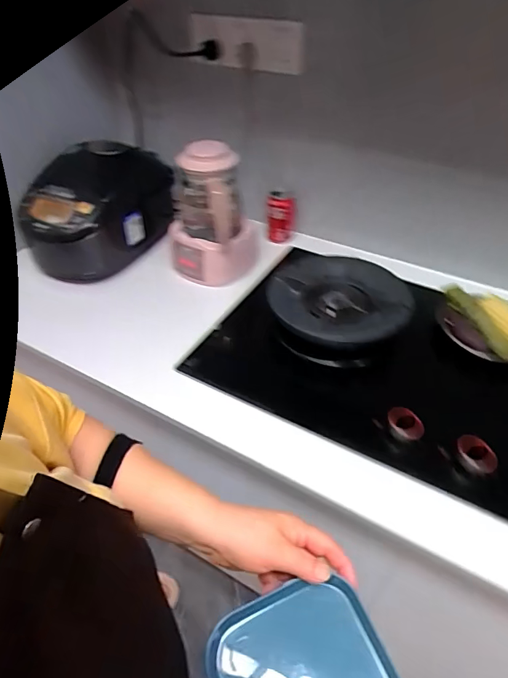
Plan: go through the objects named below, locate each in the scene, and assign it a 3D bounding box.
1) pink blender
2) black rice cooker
[{"bbox_3d":[-0.090,-0.244,0.890,0.160,0.249,0.160,-11,45,-11],"label":"pink blender"},{"bbox_3d":[-0.341,-0.290,0.984,0.248,0.201,0.279,7,44,7],"label":"black rice cooker"}]

